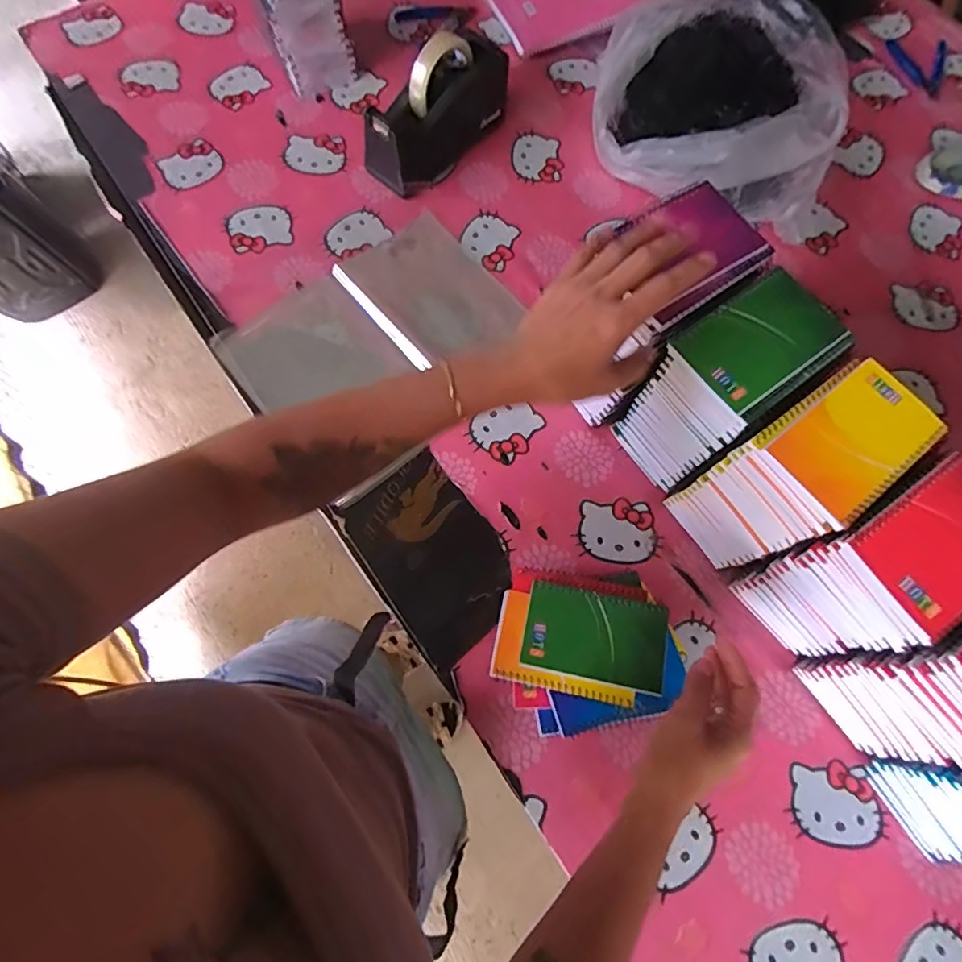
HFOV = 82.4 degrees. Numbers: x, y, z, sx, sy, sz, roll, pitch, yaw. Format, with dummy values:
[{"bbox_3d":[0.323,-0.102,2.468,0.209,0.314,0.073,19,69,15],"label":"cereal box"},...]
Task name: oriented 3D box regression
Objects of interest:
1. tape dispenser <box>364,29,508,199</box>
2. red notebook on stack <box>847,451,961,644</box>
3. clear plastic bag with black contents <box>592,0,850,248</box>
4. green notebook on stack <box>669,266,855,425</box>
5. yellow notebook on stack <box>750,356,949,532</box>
[{"bbox_3d":[-0.054,-0.471,0.693,0.076,0.121,0.224,39,74,10],"label":"tape dispenser"},{"bbox_3d":[0.337,0.042,0.394,0.127,0.009,0.085,-33,76,-13],"label":"red notebook on stack"},{"bbox_3d":[0.316,-0.513,0.731,0.305,0.102,0.353,23,72,5],"label":"clear plastic bag with black contents"},{"bbox_3d":[0.229,-0.113,0.444,0.126,0.011,0.088,-36,77,-13],"label":"green notebook on stack"},{"bbox_3d":[0.285,-0.034,0.423,0.123,0.010,0.087,-36,76,-13],"label":"yellow notebook on stack"}]

